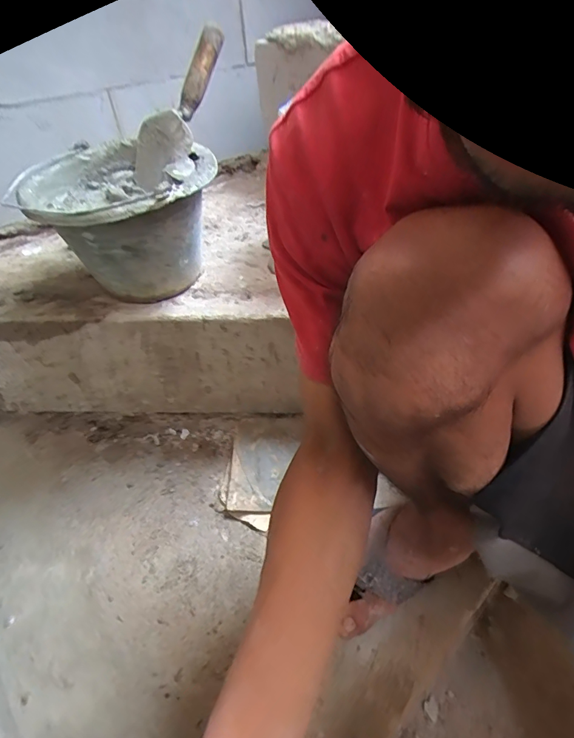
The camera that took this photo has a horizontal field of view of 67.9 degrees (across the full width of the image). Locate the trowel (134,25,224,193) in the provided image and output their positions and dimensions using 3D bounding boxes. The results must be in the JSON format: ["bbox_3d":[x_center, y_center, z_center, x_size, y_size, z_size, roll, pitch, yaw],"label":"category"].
[{"bbox_3d":[-0.154,-0.380,0.625,0.084,0.038,0.251,23,84,30],"label":"trowel"}]

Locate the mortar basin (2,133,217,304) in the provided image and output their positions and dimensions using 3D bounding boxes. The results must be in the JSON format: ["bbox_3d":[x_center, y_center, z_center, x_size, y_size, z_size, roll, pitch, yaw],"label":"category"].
[{"bbox_3d":[-0.220,-0.202,0.615,0.239,0.176,0.239,-3,39,3],"label":"mortar basin"}]

